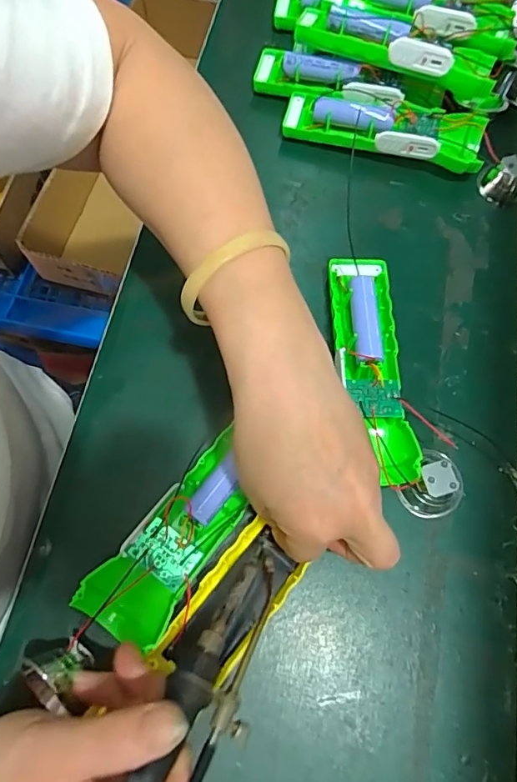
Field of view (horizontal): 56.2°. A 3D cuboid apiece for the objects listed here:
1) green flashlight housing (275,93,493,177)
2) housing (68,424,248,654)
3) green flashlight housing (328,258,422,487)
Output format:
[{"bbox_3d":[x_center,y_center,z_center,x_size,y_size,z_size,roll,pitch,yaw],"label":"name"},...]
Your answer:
[{"bbox_3d":[0.104,-0.215,0.403,0.170,0.033,0.044,14,70,4],"label":"green flashlight housing"},{"bbox_3d":[-0.049,0.085,0.286,0.050,0.030,0.126,31,72,10],"label":"housing"},{"bbox_3d":[0.074,-0.019,0.331,0.045,0.033,0.163,-2,70,-2],"label":"green flashlight housing"}]

